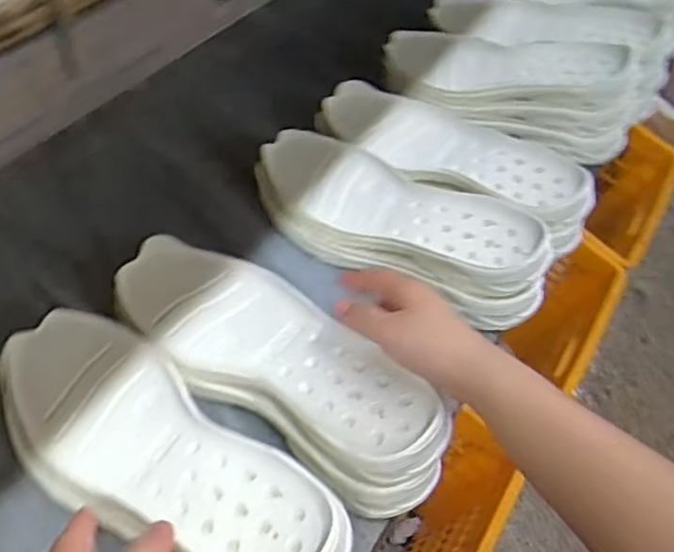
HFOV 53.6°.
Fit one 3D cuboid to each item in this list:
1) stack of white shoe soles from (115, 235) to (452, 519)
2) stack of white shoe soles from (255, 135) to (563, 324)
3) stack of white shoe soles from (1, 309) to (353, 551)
[{"bbox_3d":[-0.047,0.063,0.535,0.309,0.058,0.108,33,52,26],"label":"stack of white shoe soles"},{"bbox_3d":[0.059,-0.054,0.659,0.302,0.076,0.123,31,52,19],"label":"stack of white shoe soles"},{"bbox_3d":[-0.127,0.132,0.470,0.302,0.056,0.110,30,51,28],"label":"stack of white shoe soles"}]

